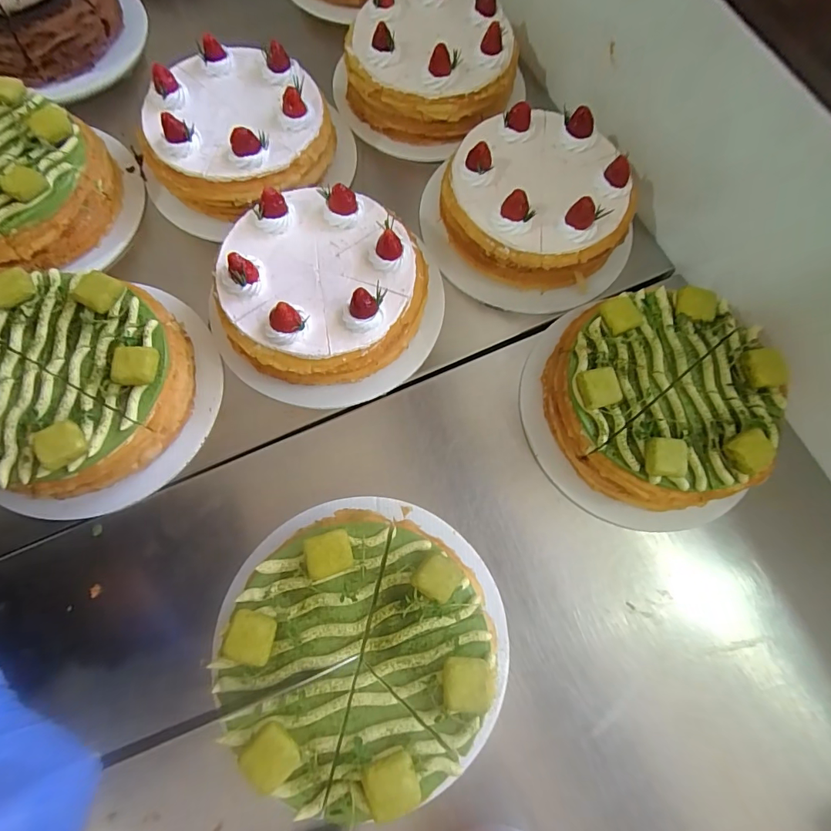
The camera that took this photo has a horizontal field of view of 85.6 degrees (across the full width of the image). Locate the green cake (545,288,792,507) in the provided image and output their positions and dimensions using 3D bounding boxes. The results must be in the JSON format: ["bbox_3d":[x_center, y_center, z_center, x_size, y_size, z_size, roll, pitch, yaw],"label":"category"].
[{"bbox_3d":[0.198,-0.012,0.371,0.166,0.076,0.168,1,72,-2],"label":"green cake"}]

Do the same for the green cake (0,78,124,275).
[{"bbox_3d":[-0.370,-0.207,0.405,0.154,0.067,0.158,1,72,-2],"label":"green cake"}]

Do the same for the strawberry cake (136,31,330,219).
[{"bbox_3d":[-0.173,-0.272,0.436,0.163,0.077,0.162,1,72,-2],"label":"strawberry cake"}]

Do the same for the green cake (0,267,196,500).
[{"bbox_3d":[-0.274,-0.023,0.358,0.165,0.070,0.166,1,72,-2],"label":"green cake"}]

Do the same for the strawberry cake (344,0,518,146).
[{"bbox_3d":[0.016,-0.379,0.475,0.178,0.067,0.162,4,72,-1],"label":"strawberry cake"}]

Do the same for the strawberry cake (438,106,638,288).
[{"bbox_3d":[0.114,-0.203,0.424,0.164,0.077,0.155,1,72,-2],"label":"strawberry cake"}]

